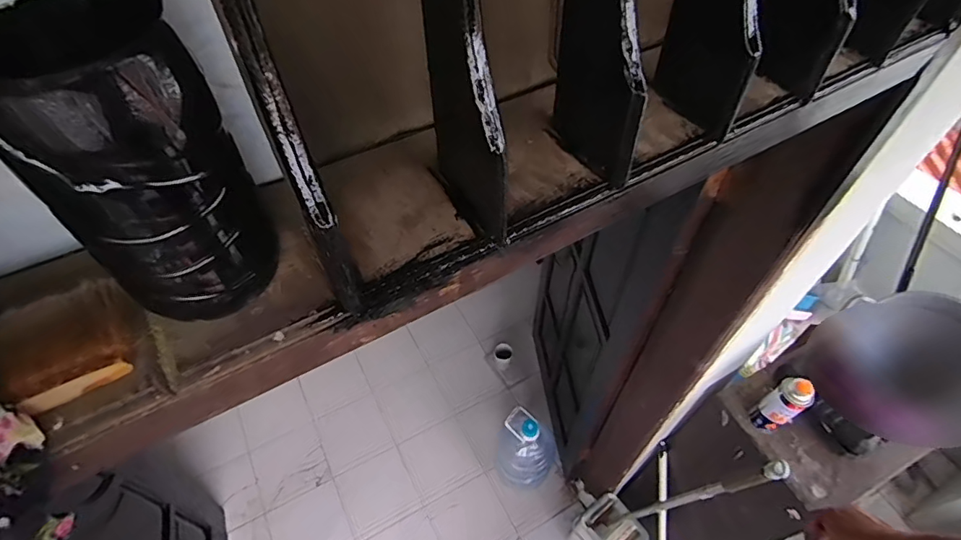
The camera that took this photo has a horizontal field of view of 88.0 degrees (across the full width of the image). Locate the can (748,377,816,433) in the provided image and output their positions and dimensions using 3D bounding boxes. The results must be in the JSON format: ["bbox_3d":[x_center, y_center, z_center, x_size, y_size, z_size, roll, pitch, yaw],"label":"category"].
[{"bbox_3d":[0.695,0.315,1.151,0.065,0.167,0.068,0,52,0],"label":"can"}]

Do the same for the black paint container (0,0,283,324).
[{"bbox_3d":[-0.166,-0.043,0.249,0.079,0.148,0.078,-37,60,-25],"label":"black paint container"}]

